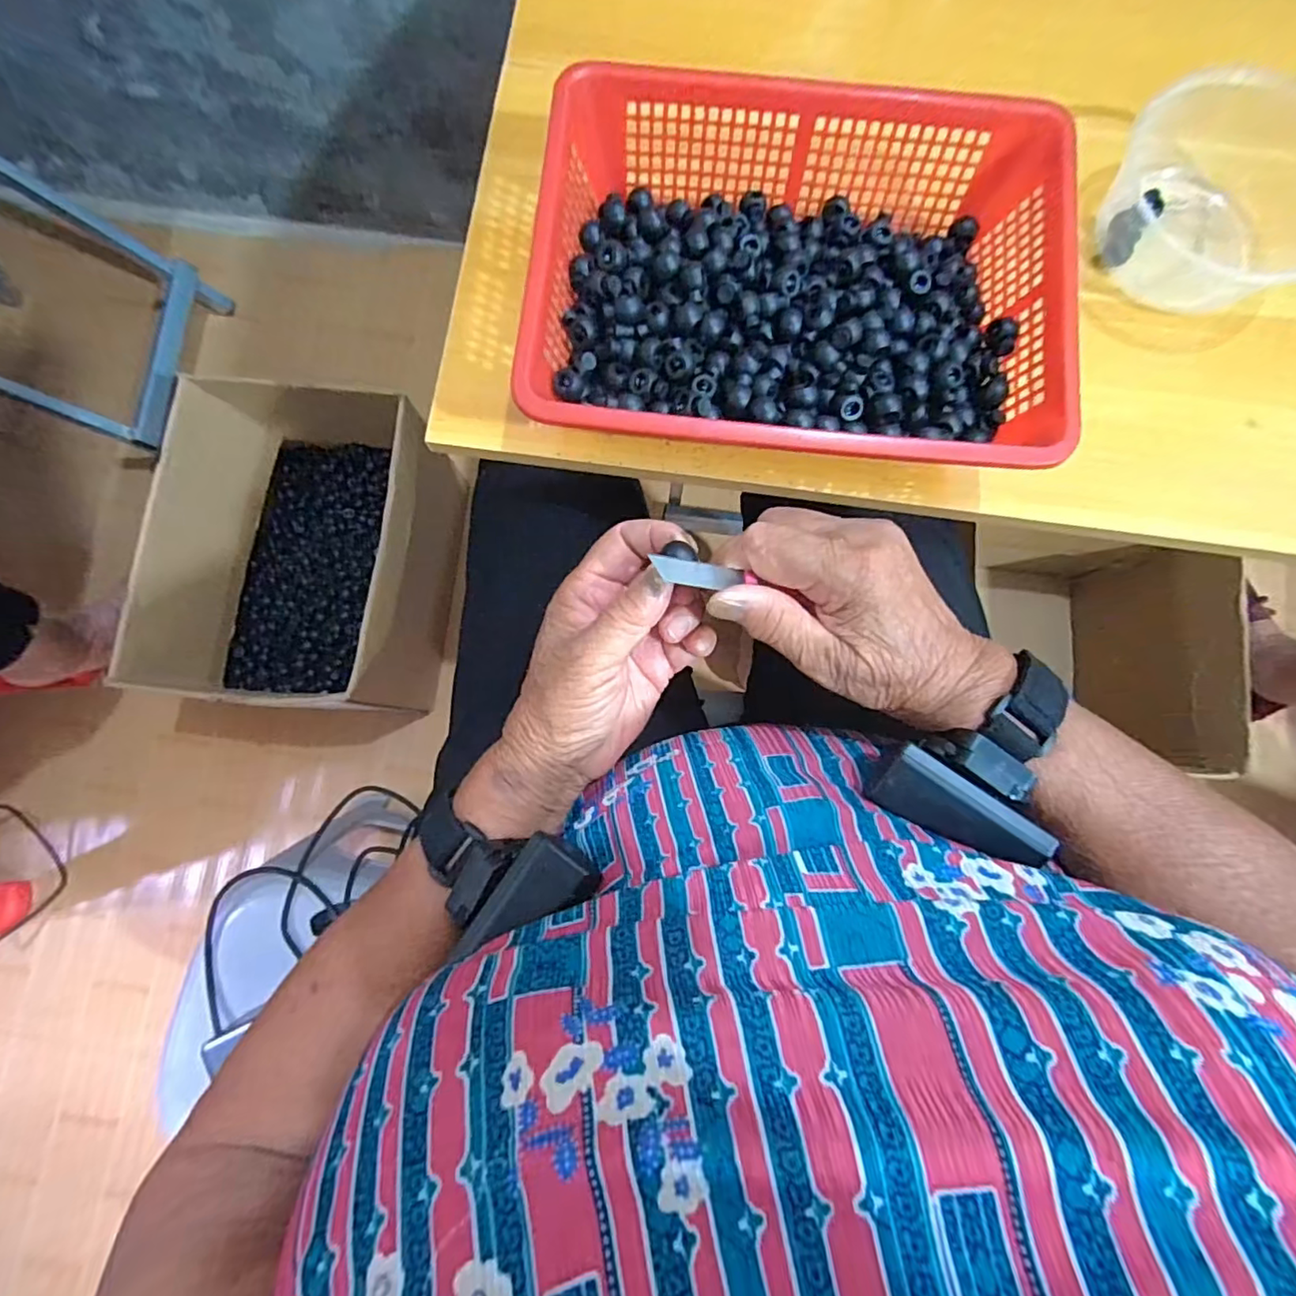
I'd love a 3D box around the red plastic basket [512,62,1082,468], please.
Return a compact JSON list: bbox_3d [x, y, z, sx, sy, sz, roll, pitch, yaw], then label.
[{"bbox_3d":[0.085,-0.216,0.363,0.299,0.082,0.223,6,81,-1],"label":"red plastic basket"}]

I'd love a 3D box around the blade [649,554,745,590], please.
[{"bbox_3d":[0.023,-0.032,0.260,0.040,0.004,0.012,7,81,-22],"label":"blade"}]

